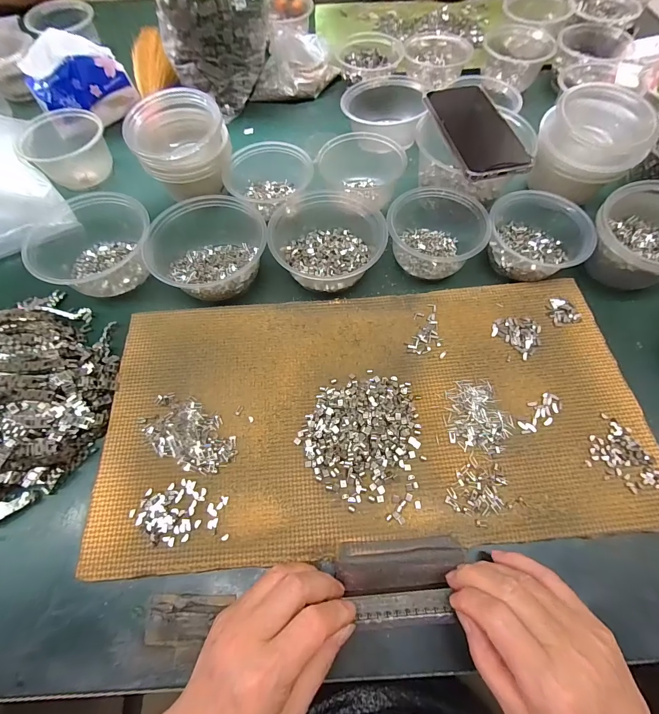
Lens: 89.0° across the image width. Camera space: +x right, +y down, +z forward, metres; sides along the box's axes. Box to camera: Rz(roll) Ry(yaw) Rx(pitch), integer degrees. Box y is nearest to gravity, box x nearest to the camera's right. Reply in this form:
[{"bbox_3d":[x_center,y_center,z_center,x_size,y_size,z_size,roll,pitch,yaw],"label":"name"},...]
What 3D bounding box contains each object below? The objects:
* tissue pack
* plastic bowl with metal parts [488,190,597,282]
[{"bbox_3d":[-0.391,-0.431,0.524,0.142,0.105,0.053,-24,67,-10],"label":"tissue pack"},{"bbox_3d":[0.243,-0.144,0.402,0.104,0.051,0.116,-32,69,-13],"label":"plastic bowl with metal parts"}]

